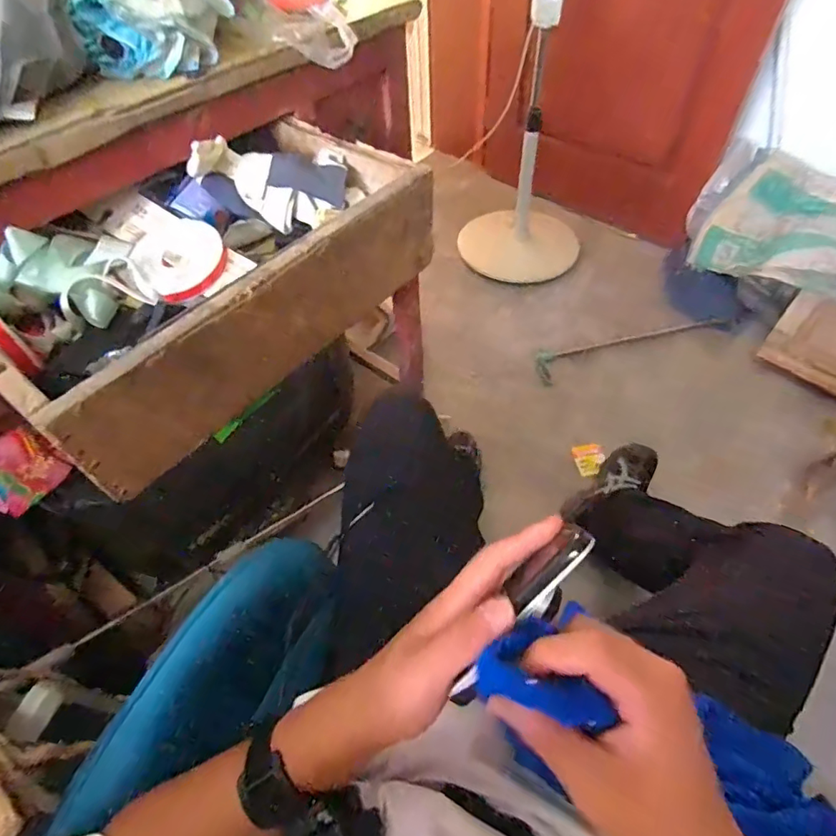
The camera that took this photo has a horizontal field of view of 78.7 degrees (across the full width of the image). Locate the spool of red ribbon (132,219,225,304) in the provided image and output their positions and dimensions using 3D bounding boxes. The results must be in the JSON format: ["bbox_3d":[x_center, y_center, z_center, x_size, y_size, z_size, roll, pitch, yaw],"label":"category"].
[{"bbox_3d":[-0.227,-0.153,0.493,0.079,0.017,0.094,-29,71,-16],"label":"spool of red ribbon"}]

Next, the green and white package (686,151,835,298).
[{"bbox_3d":[0.977,-0.447,1.245,0.278,0.202,0.442,-36,59,-22],"label":"green and white package"}]

